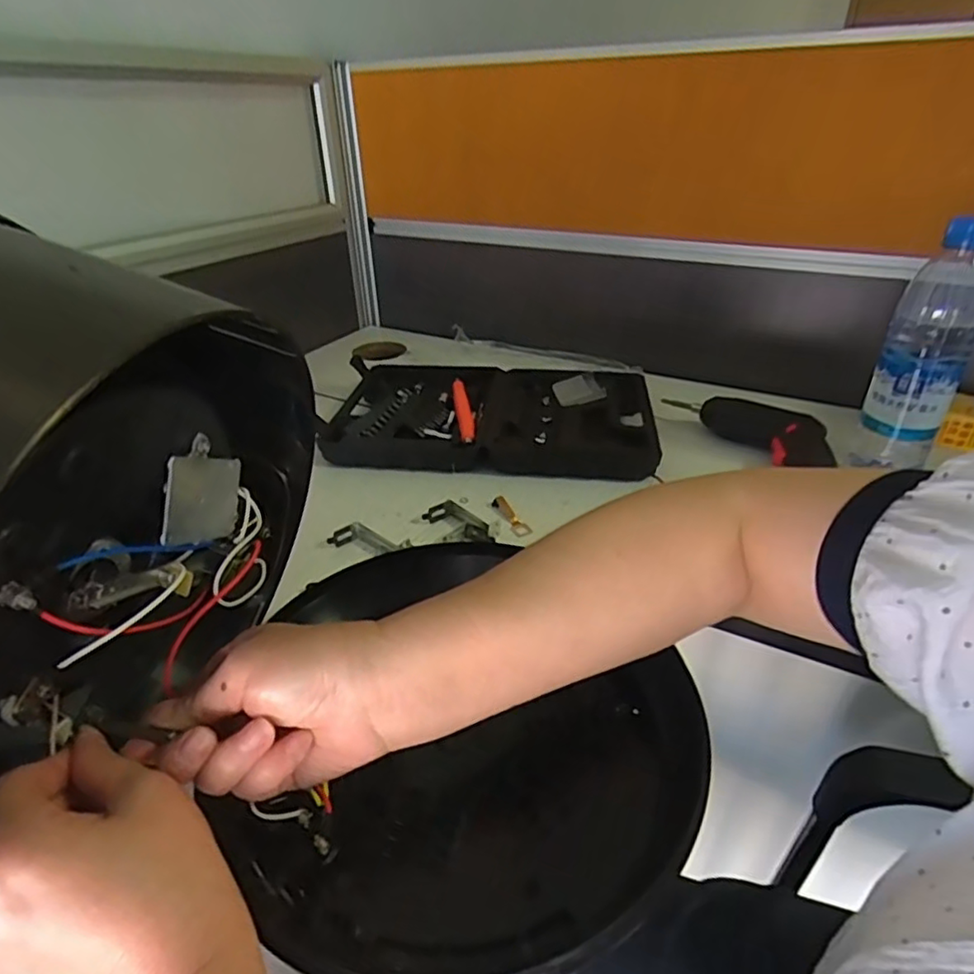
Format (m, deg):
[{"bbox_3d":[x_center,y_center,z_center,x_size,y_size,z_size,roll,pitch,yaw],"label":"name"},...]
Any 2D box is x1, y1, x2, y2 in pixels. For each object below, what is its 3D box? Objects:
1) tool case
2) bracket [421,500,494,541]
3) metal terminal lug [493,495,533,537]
[{"bbox_3d":[0.007,-0.086,0.664,0.332,0.033,0.217,4,33,7],"label":"tool case"},{"bbox_3d":[-0.021,0.028,0.512,0.066,0.016,0.023,19,38,28],"label":"bracket"},{"bbox_3d":[0.022,0.024,0.526,0.014,0.008,0.055,-16,35,-19],"label":"metal terminal lug"}]

